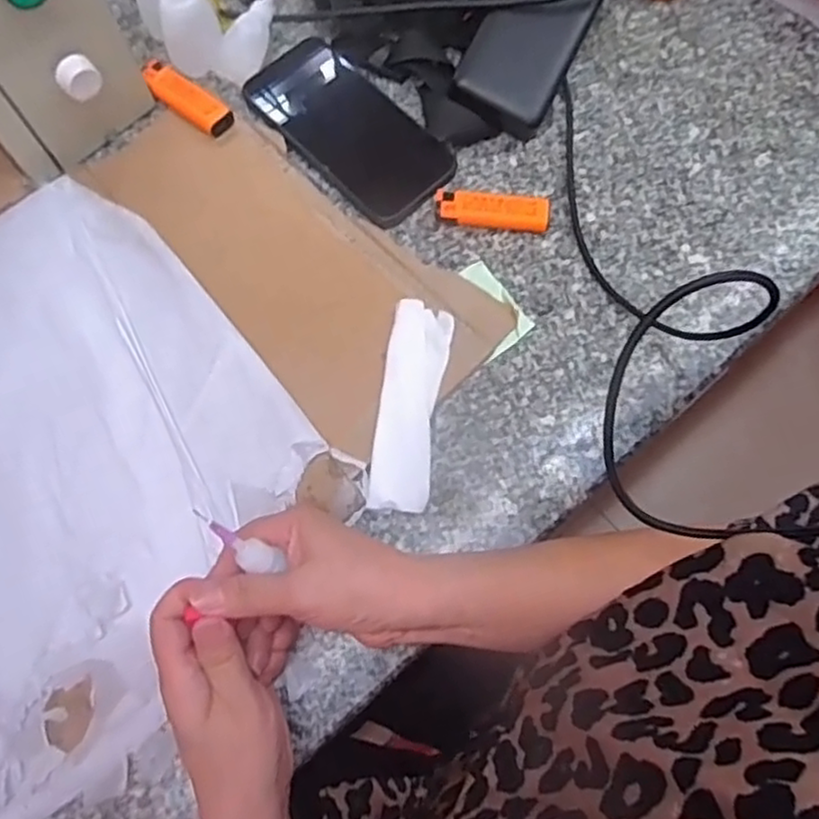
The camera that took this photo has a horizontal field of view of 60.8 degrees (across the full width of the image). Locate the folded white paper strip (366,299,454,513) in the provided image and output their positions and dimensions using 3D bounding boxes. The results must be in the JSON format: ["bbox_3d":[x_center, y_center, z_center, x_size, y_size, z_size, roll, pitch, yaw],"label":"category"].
[{"bbox_3d":[0.001,-0.004,0.448,0.039,0.014,0.135,8,72,2],"label":"folded white paper strip"}]

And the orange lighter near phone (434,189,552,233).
[{"bbox_3d":[0.059,-0.140,0.493,0.079,0.013,0.025,6,72,1],"label":"orange lighter near phone"}]

